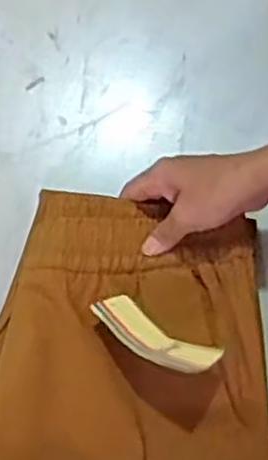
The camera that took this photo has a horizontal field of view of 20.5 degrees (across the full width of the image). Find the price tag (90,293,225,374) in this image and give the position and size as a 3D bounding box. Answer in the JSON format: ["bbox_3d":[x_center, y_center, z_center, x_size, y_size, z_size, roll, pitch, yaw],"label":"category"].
[{"bbox_3d":[0.014,0.076,0.533,0.093,0.035,0.034,29,76,25],"label":"price tag"}]

